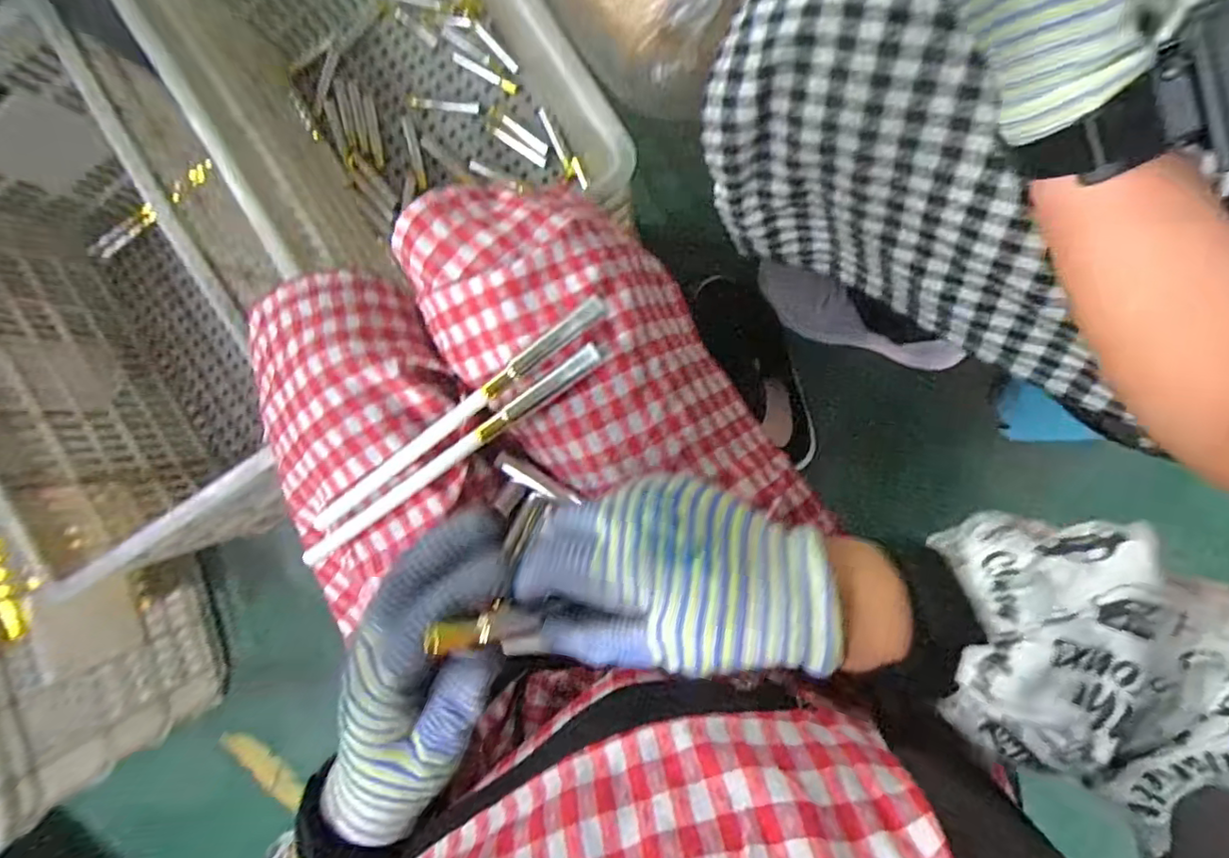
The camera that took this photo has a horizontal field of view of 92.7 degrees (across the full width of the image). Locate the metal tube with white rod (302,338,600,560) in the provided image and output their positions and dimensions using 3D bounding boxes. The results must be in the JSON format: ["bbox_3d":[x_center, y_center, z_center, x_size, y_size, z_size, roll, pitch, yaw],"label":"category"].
[{"bbox_3d":[-0.101,0.019,0.358,0.223,0.019,0.011,-36,89,6],"label":"metal tube with white rod"}]

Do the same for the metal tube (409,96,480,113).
[{"bbox_3d":[-0.214,-0.406,0.736,0.092,0.007,0.014,9,94,5],"label":"metal tube"}]

